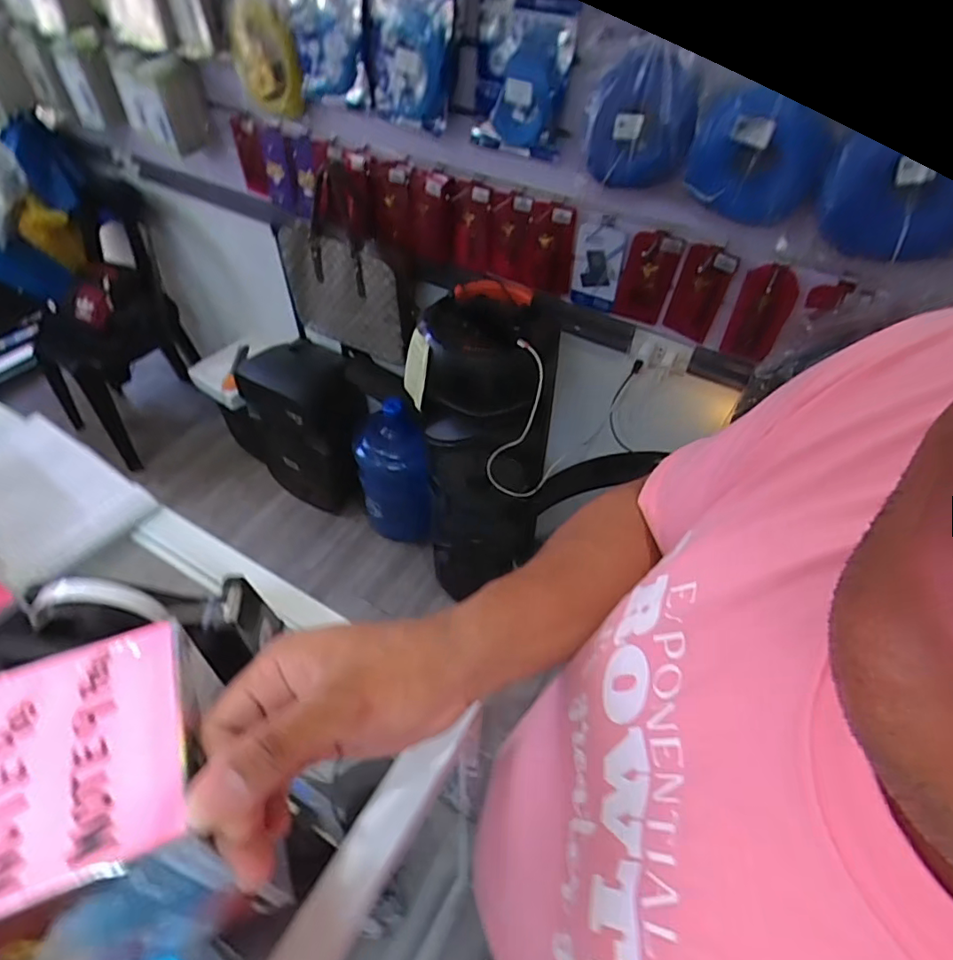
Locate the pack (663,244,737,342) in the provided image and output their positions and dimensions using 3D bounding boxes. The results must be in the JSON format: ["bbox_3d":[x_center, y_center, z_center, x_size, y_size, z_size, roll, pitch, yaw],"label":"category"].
[{"bbox_3d":[0.400,-0.334,1.007,0.083,0.174,0.031,36,60,24],"label":"pack"}]

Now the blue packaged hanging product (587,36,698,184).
[{"bbox_3d":[0.255,-0.565,0.889,0.181,0.188,0.047,51,40,11],"label":"blue packaged hanging product"}]

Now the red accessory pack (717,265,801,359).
[{"bbox_3d":[0.486,-0.283,0.969,0.085,0.191,0.025,31,64,22],"label":"red accessory pack"}]

